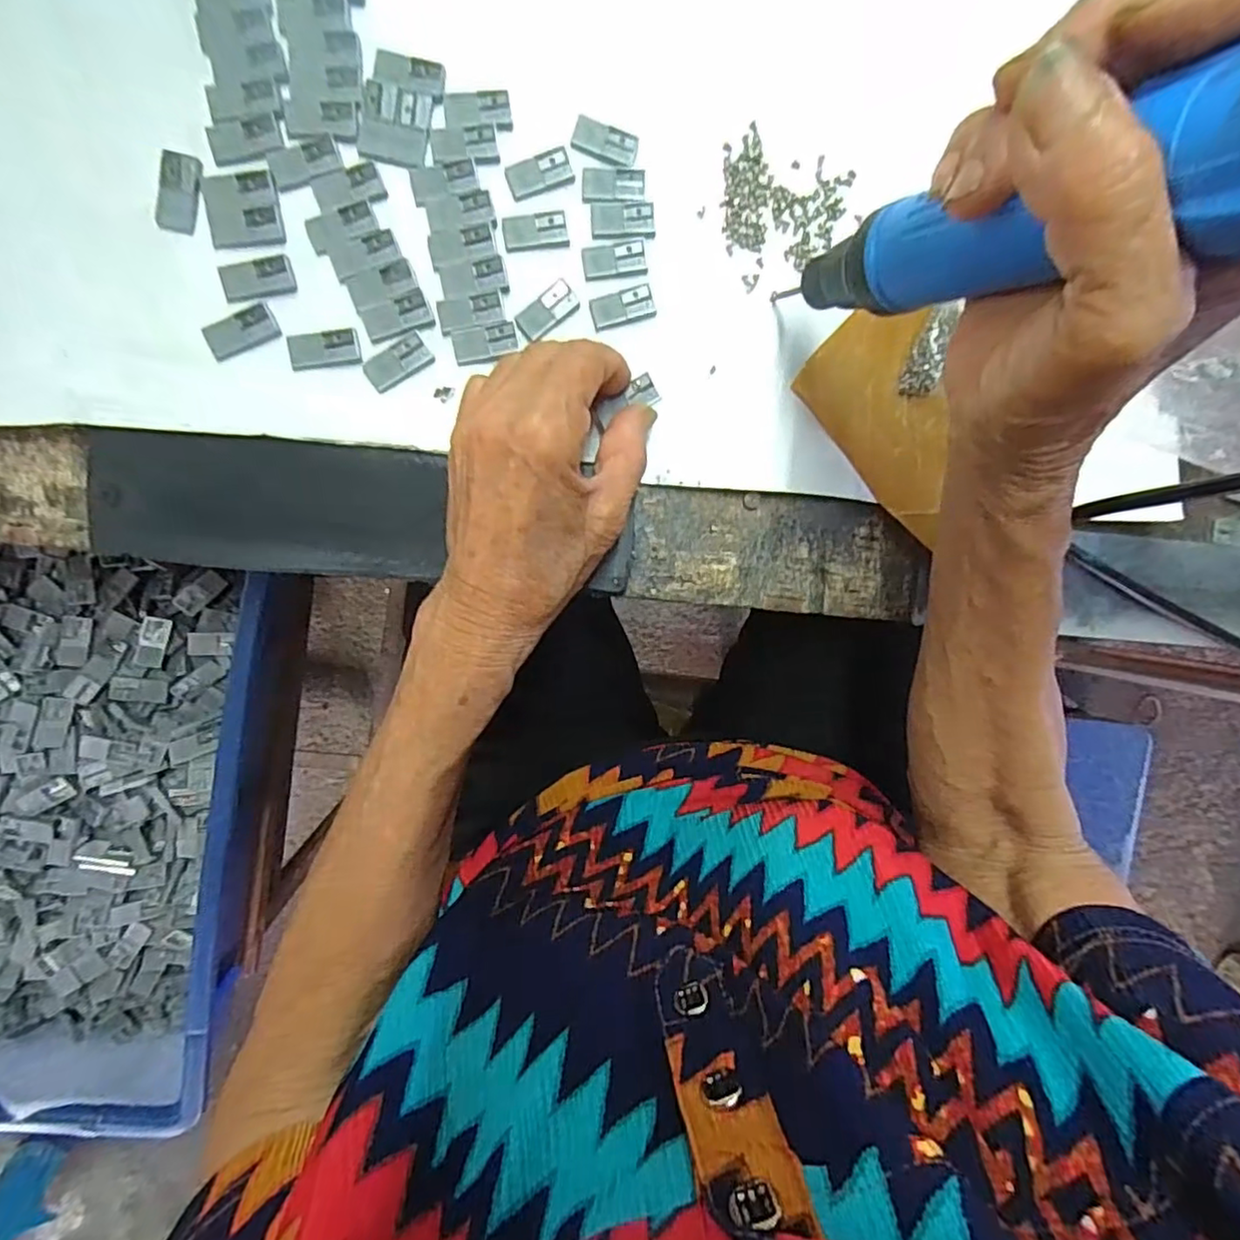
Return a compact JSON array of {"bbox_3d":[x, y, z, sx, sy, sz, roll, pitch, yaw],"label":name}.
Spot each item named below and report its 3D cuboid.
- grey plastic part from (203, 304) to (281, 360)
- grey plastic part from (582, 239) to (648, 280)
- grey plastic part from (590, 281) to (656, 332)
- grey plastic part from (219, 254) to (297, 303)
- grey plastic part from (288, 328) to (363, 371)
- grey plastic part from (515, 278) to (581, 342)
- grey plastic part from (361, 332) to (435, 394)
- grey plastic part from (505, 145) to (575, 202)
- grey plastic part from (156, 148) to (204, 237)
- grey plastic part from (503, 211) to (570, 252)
[{"bbox_3d":[-0.152,-0.115,0.249,0.028,0.004,0.014,-29,96,-6],"label":"grey plastic part"},{"bbox_3d":[-0.002,-0.156,0.270,0.028,0.004,0.014,-11,94,-7],"label":"grey plastic part"},{"bbox_3d":[0.001,-0.136,0.270,0.028,0.004,0.014,-18,94,-7],"label":"grey plastic part"},{"bbox_3d":[-0.145,-0.137,0.249,0.027,0.004,0.015,-18,94,-7],"label":"grey plastic part"},{"bbox_3d":[-0.121,-0.111,0.254,0.028,0.004,0.014,-12,94,-7],"label":"grey plastic part"},{"bbox_3d":[-0.030,-0.133,0.266,0.029,0.004,0.014,-43,97,-4],"label":"grey plastic part"},{"bbox_3d":[-0.092,-0.107,0.258,0.028,0.004,0.014,-35,96,-5],"label":"grey plastic part"},{"bbox_3d":[-0.034,-0.189,0.262,0.028,0.004,0.015,-24,95,-6],"label":"grey plastic part"},{"bbox_3d":[-0.173,-0.167,0.244,0.014,0.004,0.029,11,91,-8],"label":"grey plastic part"},{"bbox_3d":[-0.036,-0.165,0.264,0.027,0.004,0.014,-13,94,-7],"label":"grey plastic part"}]

